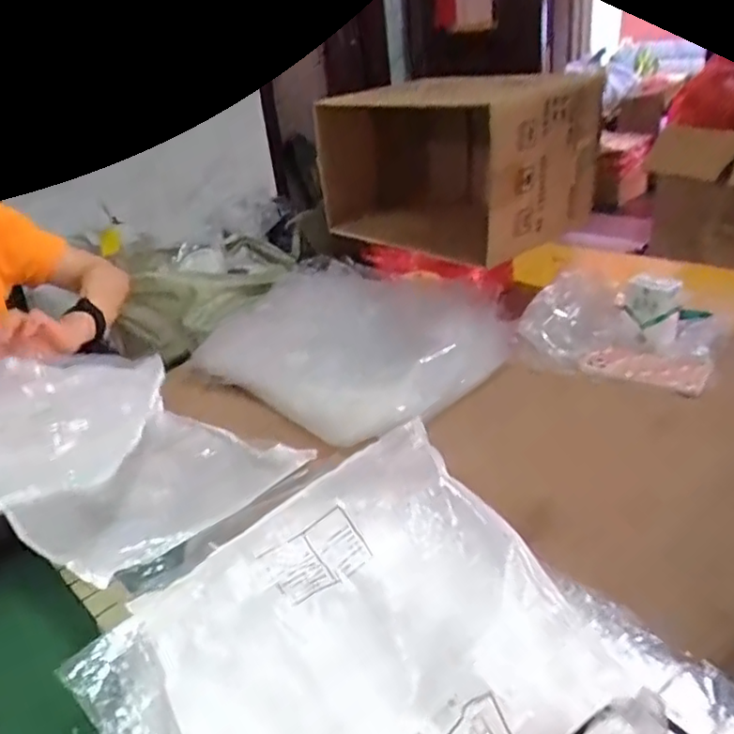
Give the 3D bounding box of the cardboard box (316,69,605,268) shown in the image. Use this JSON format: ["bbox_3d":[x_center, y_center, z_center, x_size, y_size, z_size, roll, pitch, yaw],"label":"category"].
[{"bbox_3d":[0.142,-0.354,1.088,0.224,0.246,0.429,-28,35,-34],"label":"cardboard box"}]

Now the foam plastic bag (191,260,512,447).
[{"bbox_3d":[-0.037,-0.044,1.007,0.457,0.082,0.349,19,37,38],"label":"foam plastic bag"}]

